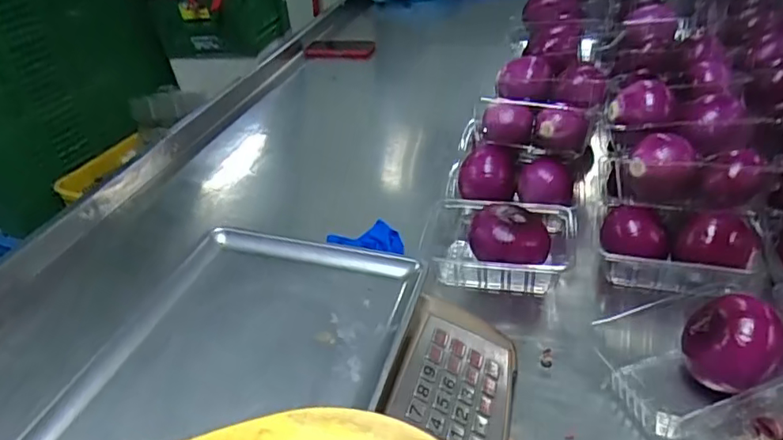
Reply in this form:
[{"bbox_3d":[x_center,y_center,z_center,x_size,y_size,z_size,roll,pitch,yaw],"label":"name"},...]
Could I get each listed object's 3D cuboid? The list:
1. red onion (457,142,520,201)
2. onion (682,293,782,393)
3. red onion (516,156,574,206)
[{"bbox_3d":[0.131,-0.059,0.778,0.072,0.068,0.071,8,37,18],"label":"red onion"},{"bbox_3d":[0.314,0.118,0.533,0.082,0.080,0.082,-3,35,2],"label":"onion"},{"bbox_3d":[0.209,-0.050,0.790,0.074,0.065,0.066,3,36,11],"label":"red onion"}]

